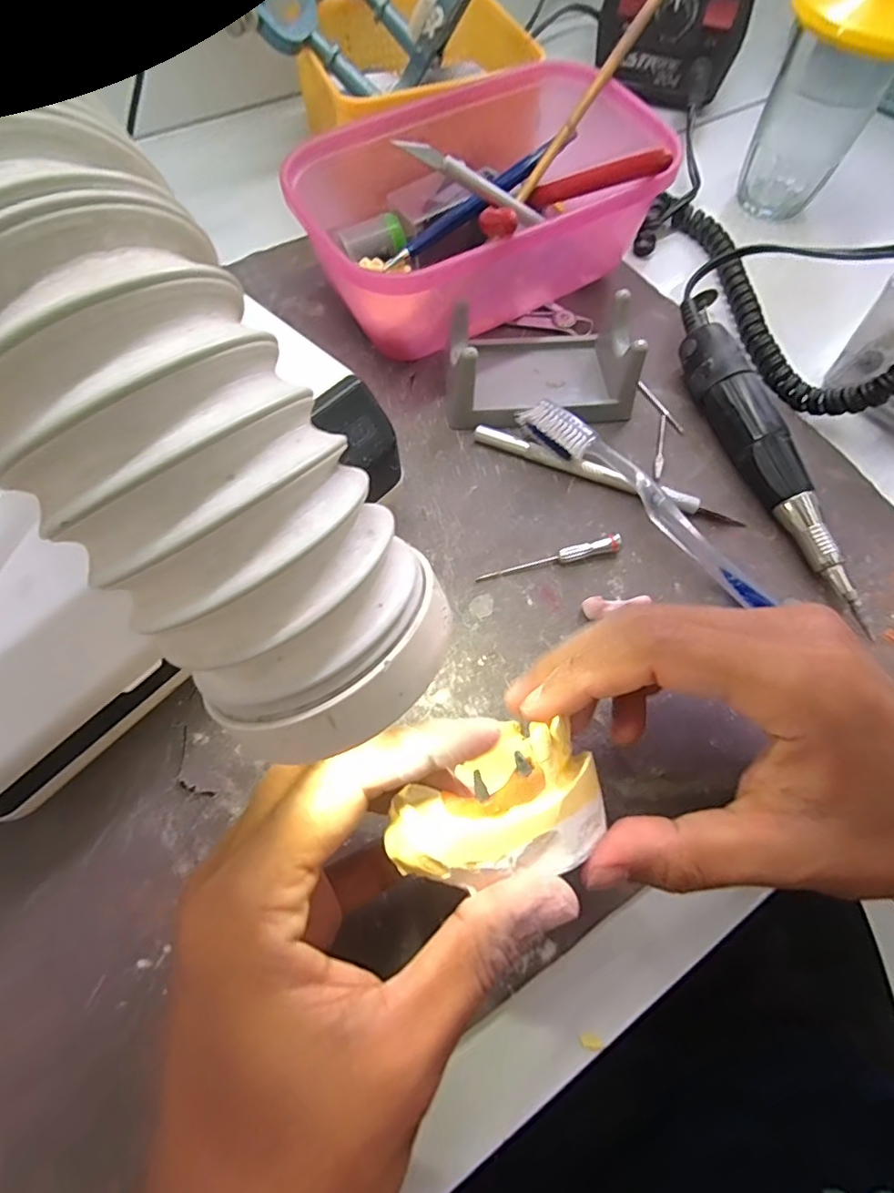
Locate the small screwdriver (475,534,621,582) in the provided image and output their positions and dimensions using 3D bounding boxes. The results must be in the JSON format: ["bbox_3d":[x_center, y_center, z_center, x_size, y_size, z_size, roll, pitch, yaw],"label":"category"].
[{"bbox_3d":[0.047,-0.018,0.250,0.068,0.009,0.007,-13,66,-8],"label":"small screwdriver"}]

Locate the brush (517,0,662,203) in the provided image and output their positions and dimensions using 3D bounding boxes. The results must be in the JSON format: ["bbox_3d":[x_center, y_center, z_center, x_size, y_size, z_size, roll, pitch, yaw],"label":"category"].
[{"bbox_3d":[0.088,-0.289,0.297,0.009,0.009,0.167,36,95,14],"label":"brush"}]

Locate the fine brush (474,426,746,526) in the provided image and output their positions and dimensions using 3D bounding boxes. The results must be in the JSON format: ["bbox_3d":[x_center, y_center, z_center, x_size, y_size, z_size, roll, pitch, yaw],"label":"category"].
[{"bbox_3d":[0.078,-0.060,0.269,0.135,0.011,0.010,19,66,7],"label":"fine brush"}]

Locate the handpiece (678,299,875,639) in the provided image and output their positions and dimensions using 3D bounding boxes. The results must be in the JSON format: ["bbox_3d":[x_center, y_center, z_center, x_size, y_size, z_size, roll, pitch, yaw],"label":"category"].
[{"bbox_3d":[0.153,-0.077,0.270,0.025,0.029,0.188,-12,66,-7],"label":"handpiece"}]

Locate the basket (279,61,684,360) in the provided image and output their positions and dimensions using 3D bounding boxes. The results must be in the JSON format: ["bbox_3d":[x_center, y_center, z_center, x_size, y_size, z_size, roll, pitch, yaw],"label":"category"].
[{"bbox_3d":[0.014,-0.219,0.305,0.191,0.073,0.144,-20,67,-11],"label":"basket"}]

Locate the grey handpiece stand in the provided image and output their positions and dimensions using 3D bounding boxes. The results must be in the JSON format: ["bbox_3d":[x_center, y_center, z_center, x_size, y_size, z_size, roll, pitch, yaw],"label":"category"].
[{"bbox_3d":[0.047,-0.123,0.280,0.095,0.041,0.058,-7,66,-5],"label":"grey handpiece stand"}]

